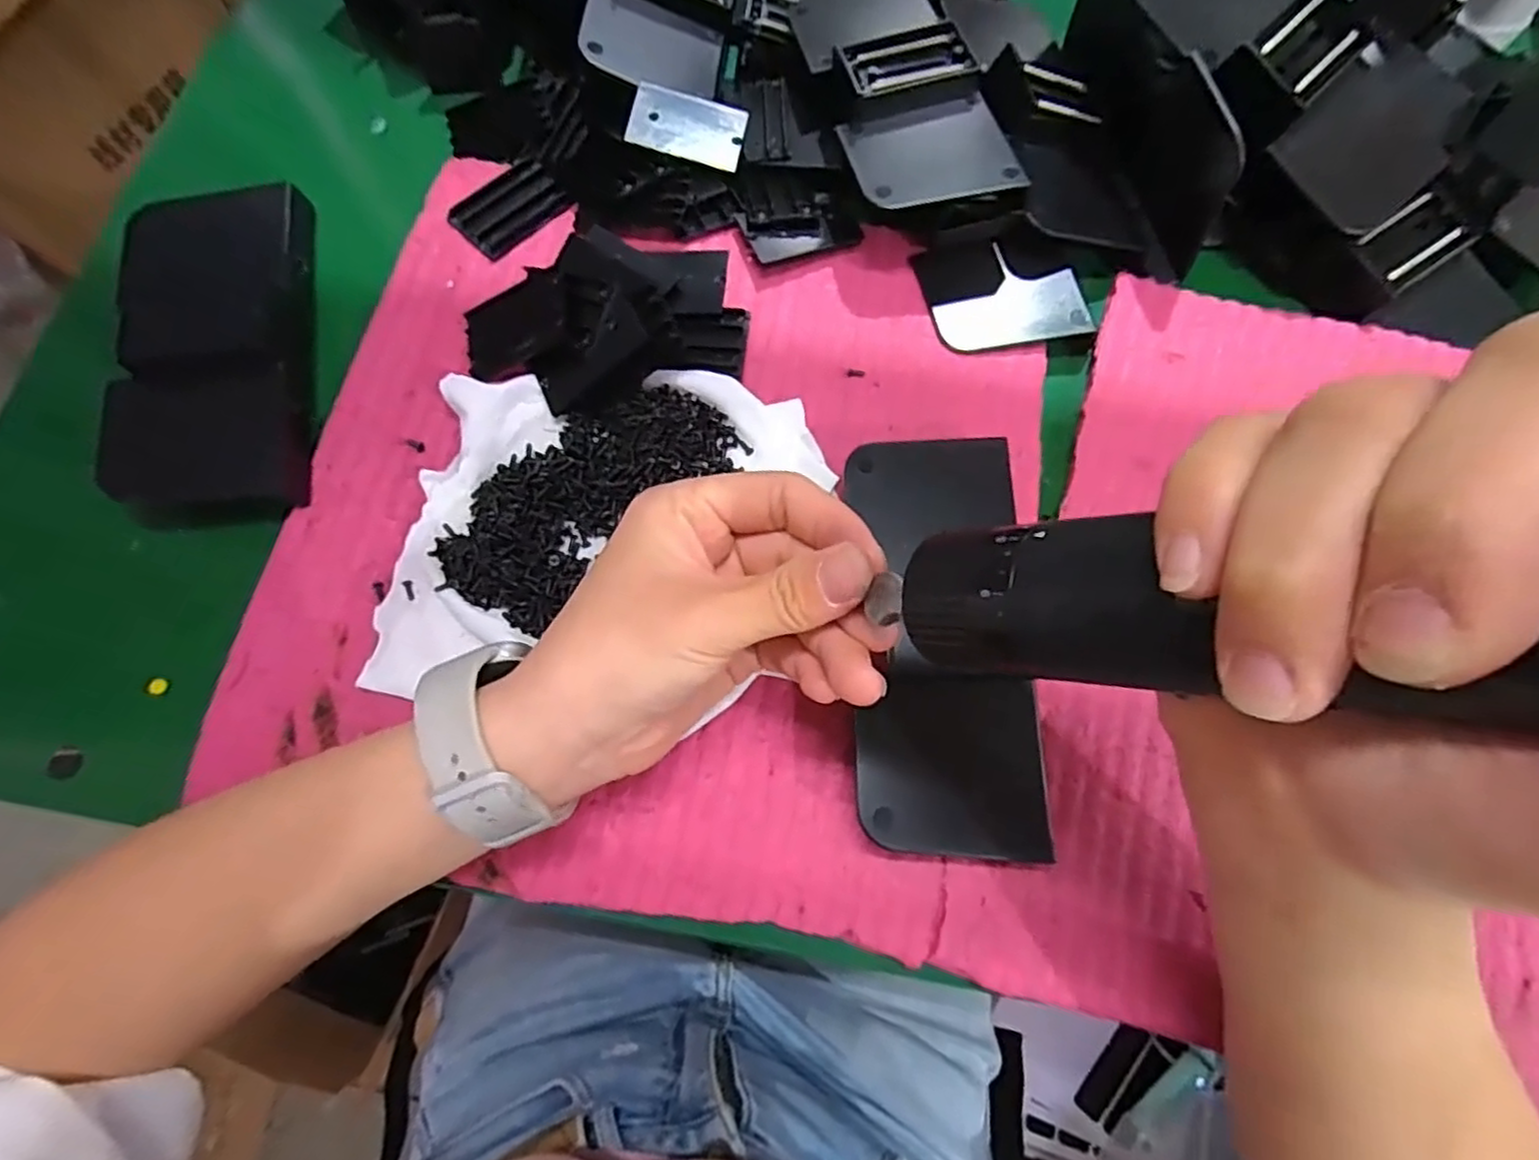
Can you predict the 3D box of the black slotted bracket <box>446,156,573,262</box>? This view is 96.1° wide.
[{"bbox_3d":[-0.127,-0.181,0.339,0.051,0.005,0.034,-39,78,-12],"label":"black slotted bracket"}]

